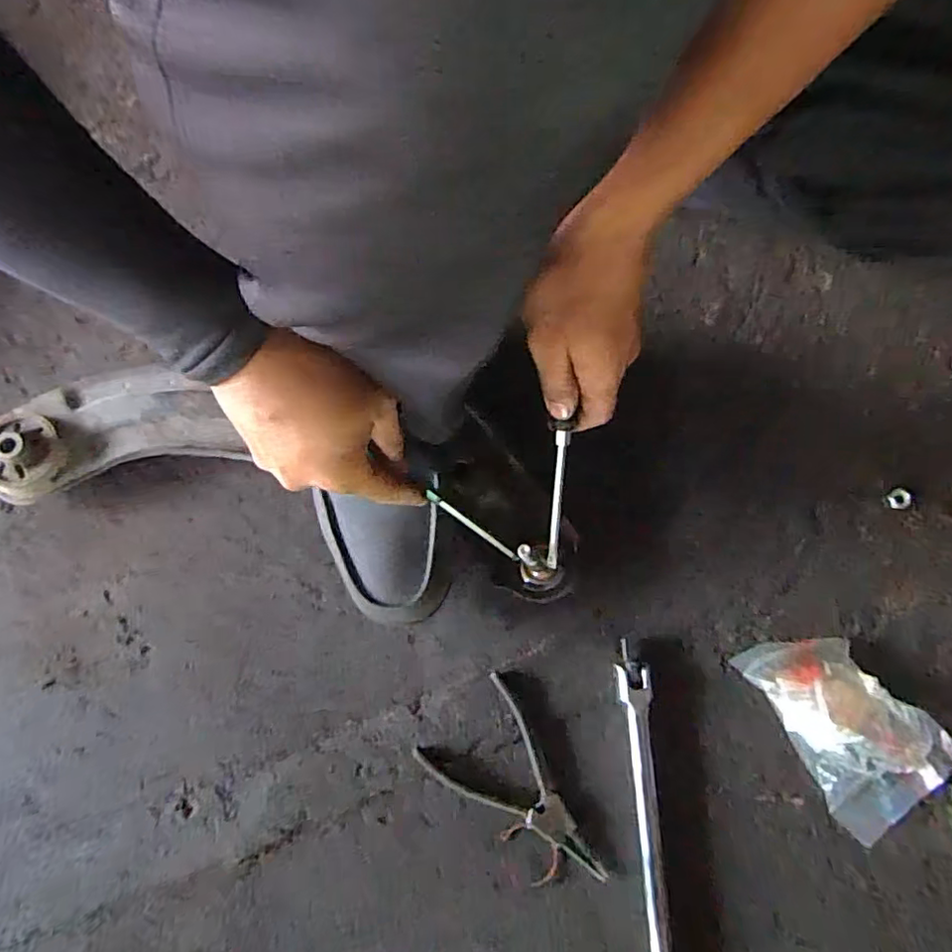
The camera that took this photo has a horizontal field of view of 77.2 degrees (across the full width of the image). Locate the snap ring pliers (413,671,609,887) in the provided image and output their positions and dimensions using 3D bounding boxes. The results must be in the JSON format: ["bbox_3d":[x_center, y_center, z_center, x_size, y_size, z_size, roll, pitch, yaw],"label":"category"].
[{"bbox_3d":[0.040,0.254,0.479,0.090,0.011,0.165,-42,79,-11],"label":"snap ring pliers"}]

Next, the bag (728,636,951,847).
[{"bbox_3d":[0.296,0.195,0.484,0.103,0.044,0.167,-39,78,-10],"label":"bag"}]

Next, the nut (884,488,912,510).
[{"bbox_3d":[0.387,0.020,0.547,0.022,0.009,0.018,13,74,3],"label":"nut"}]

